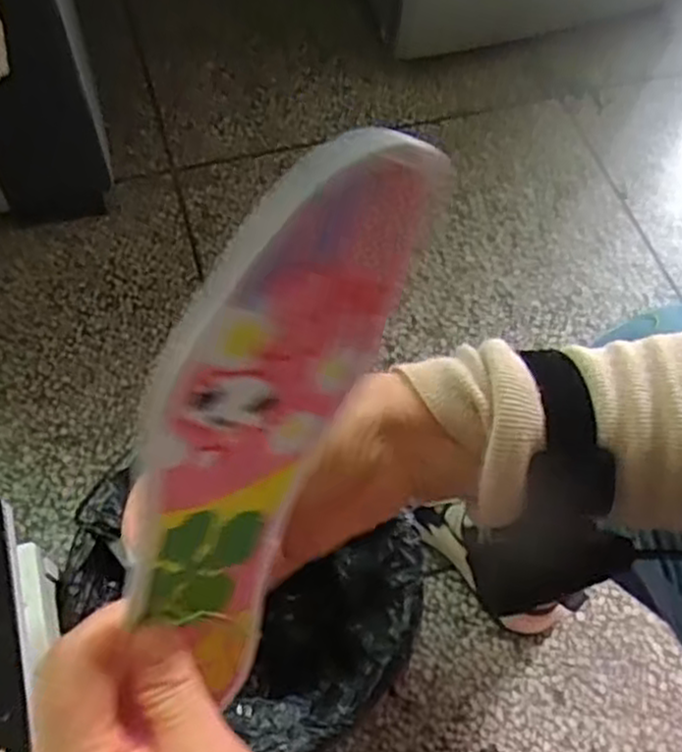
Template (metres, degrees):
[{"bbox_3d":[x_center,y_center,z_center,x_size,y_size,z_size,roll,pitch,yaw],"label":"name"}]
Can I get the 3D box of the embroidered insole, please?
[{"bbox_3d":[-0.030,0.026,0.255,0.077,0.221,0.016,1,36,-41],"label":"embroidered insole"}]

